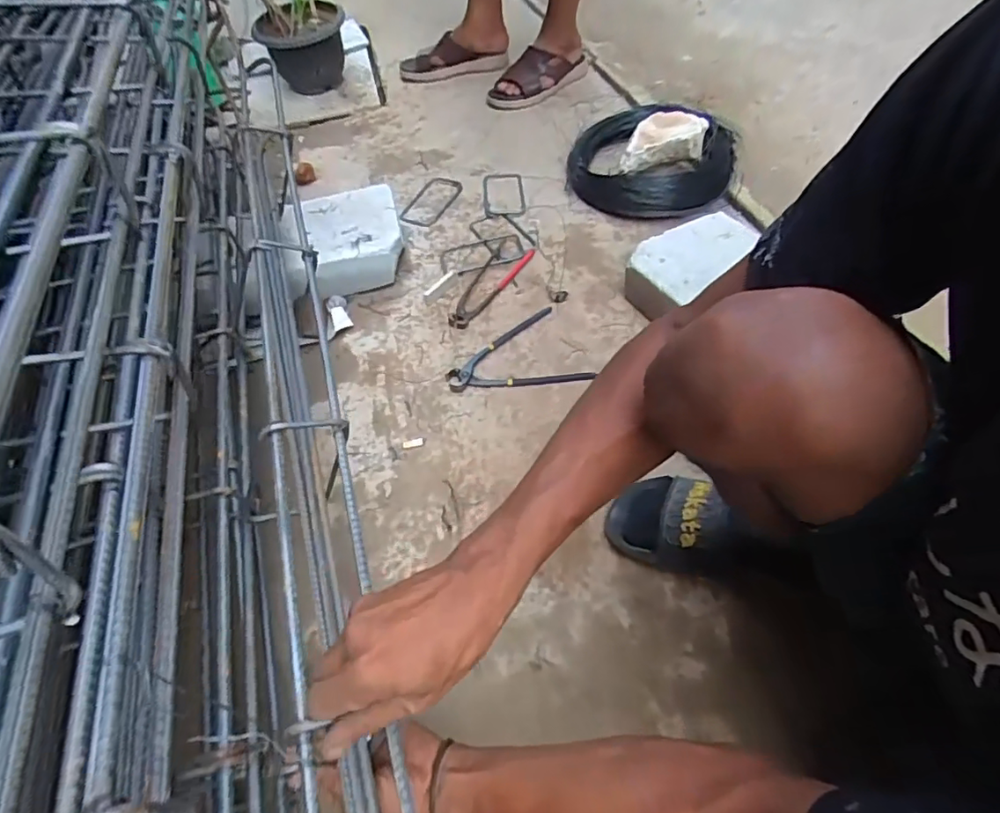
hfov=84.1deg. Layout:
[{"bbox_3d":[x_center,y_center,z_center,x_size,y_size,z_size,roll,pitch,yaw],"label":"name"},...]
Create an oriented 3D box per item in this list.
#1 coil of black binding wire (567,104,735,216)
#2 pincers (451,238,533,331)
[{"bbox_3d":[0.278,-0.462,1.036,0.291,0.081,0.276,-2,54,3],"label":"coil of black binding wire"},{"bbox_3d":[-0.023,-0.208,0.930,0.069,0.013,0.212,25,60,21],"label":"pincers"}]

